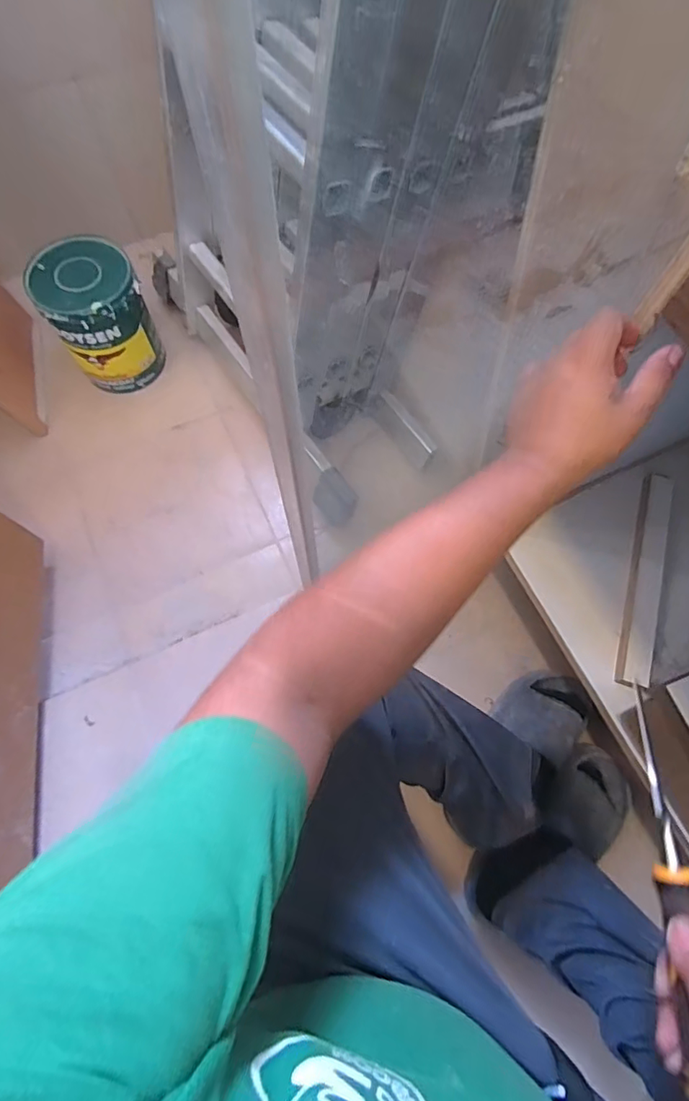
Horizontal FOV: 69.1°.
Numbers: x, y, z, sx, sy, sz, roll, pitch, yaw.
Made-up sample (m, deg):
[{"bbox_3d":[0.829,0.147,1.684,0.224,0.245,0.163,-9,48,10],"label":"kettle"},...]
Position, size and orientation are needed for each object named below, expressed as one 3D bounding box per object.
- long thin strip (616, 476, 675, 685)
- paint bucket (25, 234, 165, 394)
[{"bbox_3d":[0.431,0.029,0.706,0.041,0.015,0.328,18,72,5],"label":"long thin strip"},{"bbox_3d":[-0.450,-0.427,0.947,0.162,0.236,0.154,0,71,-1],"label":"paint bucket"}]

